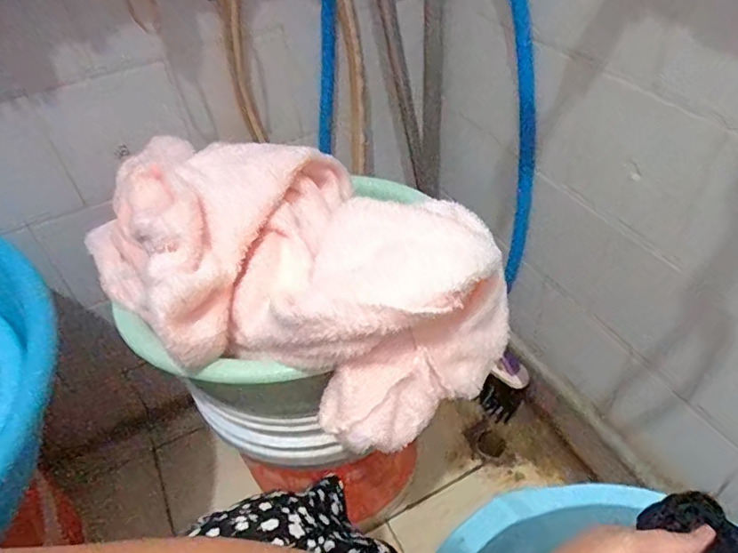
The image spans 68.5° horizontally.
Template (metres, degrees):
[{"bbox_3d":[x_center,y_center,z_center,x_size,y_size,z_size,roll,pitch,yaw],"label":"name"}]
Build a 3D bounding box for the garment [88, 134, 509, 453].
[{"bbox_3d":[-0.067,-0.011,0.476,0.340,0.137,0.243,30,55,31],"label":"garment"}]

